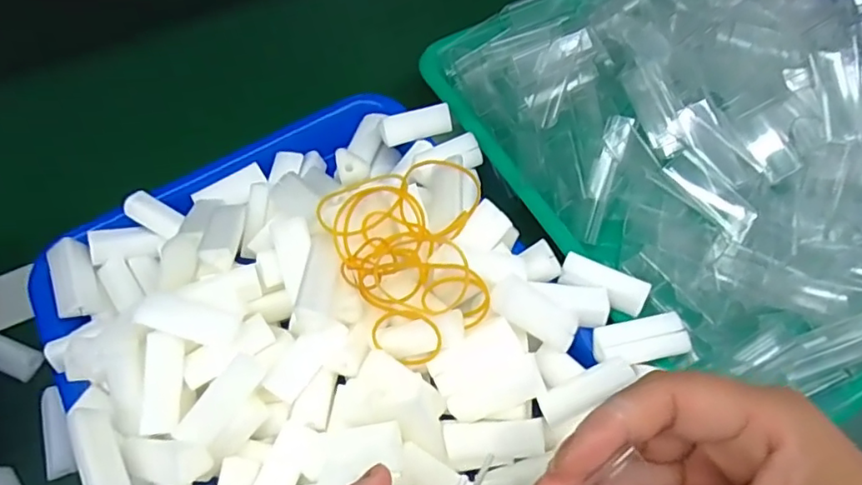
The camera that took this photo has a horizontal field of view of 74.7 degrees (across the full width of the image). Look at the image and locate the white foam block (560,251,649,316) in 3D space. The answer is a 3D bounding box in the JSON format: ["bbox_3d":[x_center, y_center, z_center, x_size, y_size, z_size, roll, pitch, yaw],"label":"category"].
[{"bbox_3d":[0.092,0.022,0.300,0.045,0.015,0.014,22,63,14],"label":"white foam block"}]

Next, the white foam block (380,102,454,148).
[{"bbox_3d":[-0.009,-0.075,0.359,0.046,0.014,0.016,-20,61,-10],"label":"white foam block"}]

